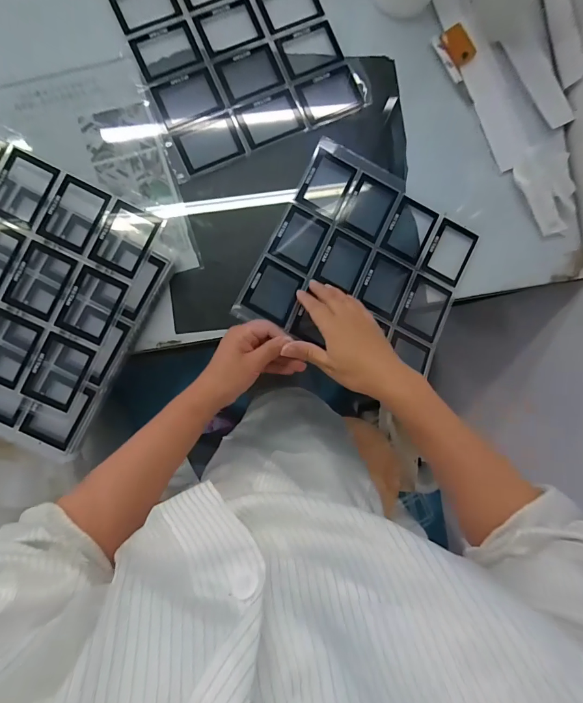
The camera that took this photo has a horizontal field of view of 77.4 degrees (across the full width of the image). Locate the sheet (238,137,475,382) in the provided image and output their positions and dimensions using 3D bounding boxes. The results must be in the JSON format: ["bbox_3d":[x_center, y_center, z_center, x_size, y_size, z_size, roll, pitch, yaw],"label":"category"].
[{"bbox_3d":[0.107,-0.117,0.505,0.273,0.040,0.281,26,76,-10],"label":"sheet"}]

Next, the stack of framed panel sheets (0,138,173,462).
[{"bbox_3d":[-0.339,-0.069,0.456,0.291,0.037,0.328,25,87,-6],"label":"stack of framed panel sheets"}]

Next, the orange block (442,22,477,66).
[{"bbox_3d":[0.247,-0.452,0.537,0.033,0.010,0.052,-28,95,12],"label":"orange block"}]

